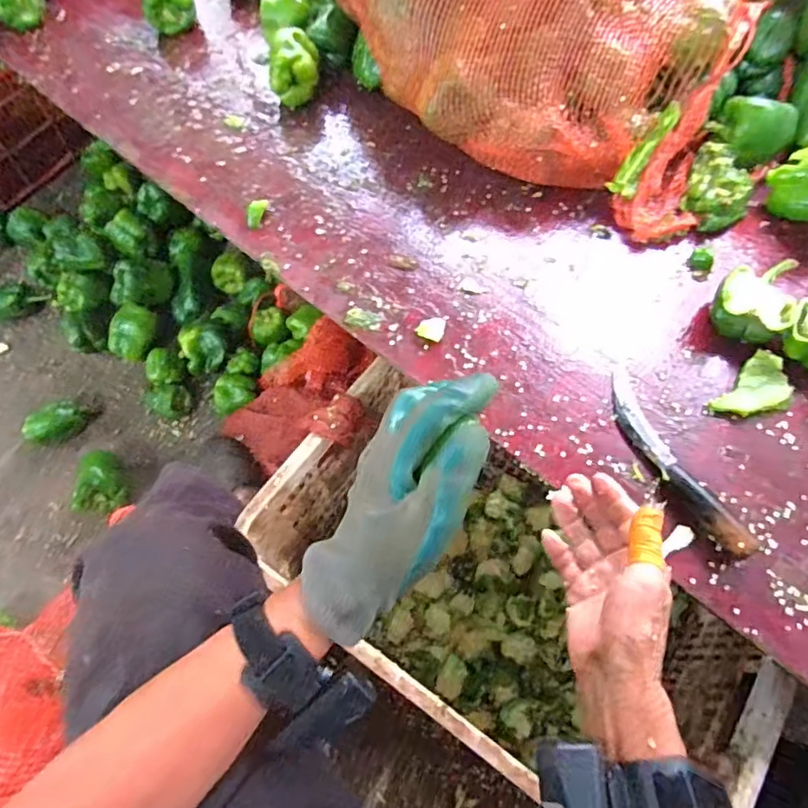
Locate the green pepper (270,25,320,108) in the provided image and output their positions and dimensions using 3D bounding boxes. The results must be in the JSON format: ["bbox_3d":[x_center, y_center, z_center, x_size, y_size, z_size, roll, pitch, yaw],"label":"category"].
[{"bbox_3d":[-0.144,-0.441,0.726,0.065,0.075,0.072,-9,67,-4],"label":"green pepper"}]

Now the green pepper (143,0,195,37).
[{"bbox_3d":[-0.338,-0.576,0.783,0.071,0.071,0.073,-18,68,-8],"label":"green pepper"}]

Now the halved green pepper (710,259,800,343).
[{"bbox_3d":[0.363,-0.104,0.573,0.076,0.048,0.089,33,70,13],"label":"halved green pepper"}]

